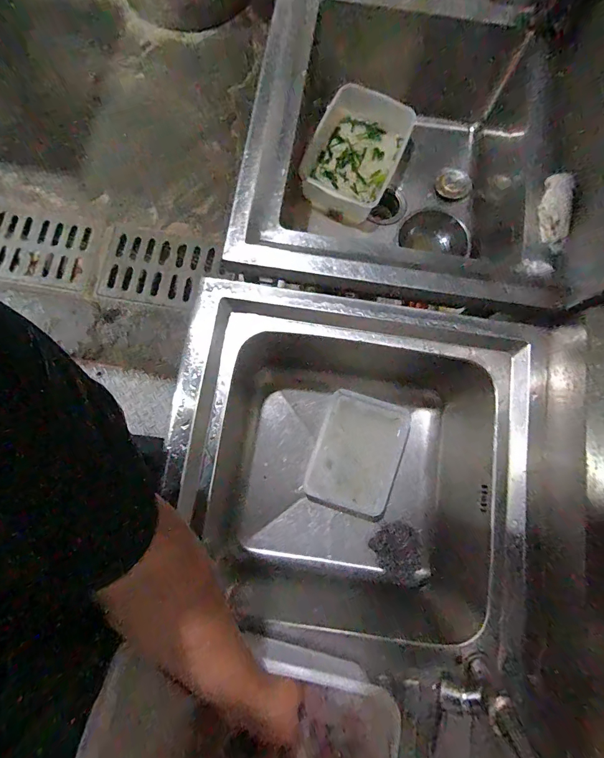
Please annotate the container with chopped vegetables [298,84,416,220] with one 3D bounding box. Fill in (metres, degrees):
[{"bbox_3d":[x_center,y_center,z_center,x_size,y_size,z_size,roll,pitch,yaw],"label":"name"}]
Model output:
[{"bbox_3d":[0.106,-0.498,0.825,0.204,0.097,0.260,23,80,3],"label":"container with chopped vegetables"}]

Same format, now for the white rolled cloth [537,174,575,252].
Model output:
[{"bbox_3d":[0.411,-0.270,0.609,0.034,0.029,0.115,-3,101,-2],"label":"white rolled cloth"}]

